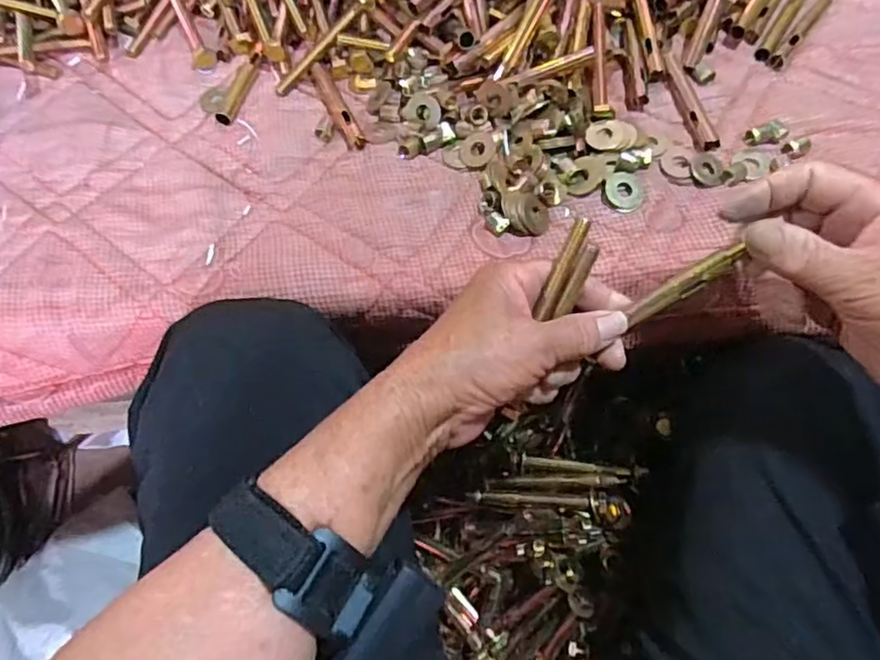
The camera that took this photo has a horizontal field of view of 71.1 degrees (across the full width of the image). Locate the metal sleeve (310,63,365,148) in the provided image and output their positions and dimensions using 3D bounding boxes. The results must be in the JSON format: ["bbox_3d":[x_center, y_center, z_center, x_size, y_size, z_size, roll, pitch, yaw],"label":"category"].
[{"bbox_3d":[-0.074,-0.162,0.441,0.012,0.009,0.084,-24,66,-8],"label":"metal sleeve"}]

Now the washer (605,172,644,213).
[{"bbox_3d":[0.120,-0.090,0.400,0.025,0.006,0.026,-1,64,2],"label":"washer"}]

